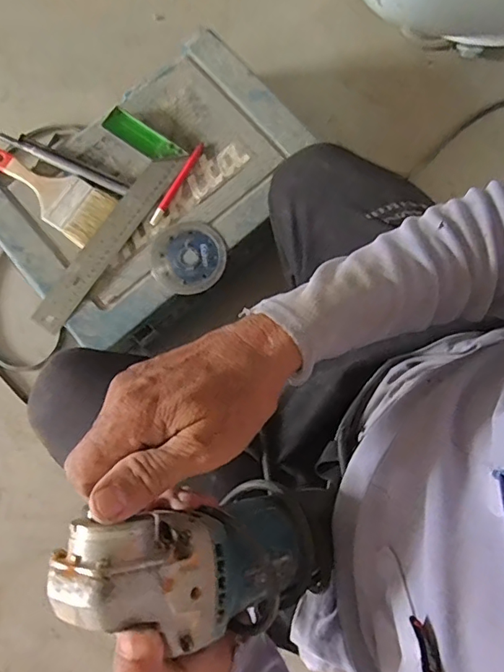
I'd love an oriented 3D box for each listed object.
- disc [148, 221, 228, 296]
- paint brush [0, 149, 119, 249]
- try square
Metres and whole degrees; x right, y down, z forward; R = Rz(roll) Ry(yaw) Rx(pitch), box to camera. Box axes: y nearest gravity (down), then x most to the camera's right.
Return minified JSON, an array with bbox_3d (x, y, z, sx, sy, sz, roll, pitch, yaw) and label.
[{"bbox_3d":[-0.085,-0.105,0.664,0.098,0.007,0.094,-44,88,-3],"label":"disc"},{"bbox_3d":[-0.281,-0.203,0.680,0.184,0.016,0.078,34,81,7],"label":"paint brush"},{"bbox_3d":[-0.218,-0.160,0.665,0.116,0.021,0.302,33,81,6],"label":"try square"}]

